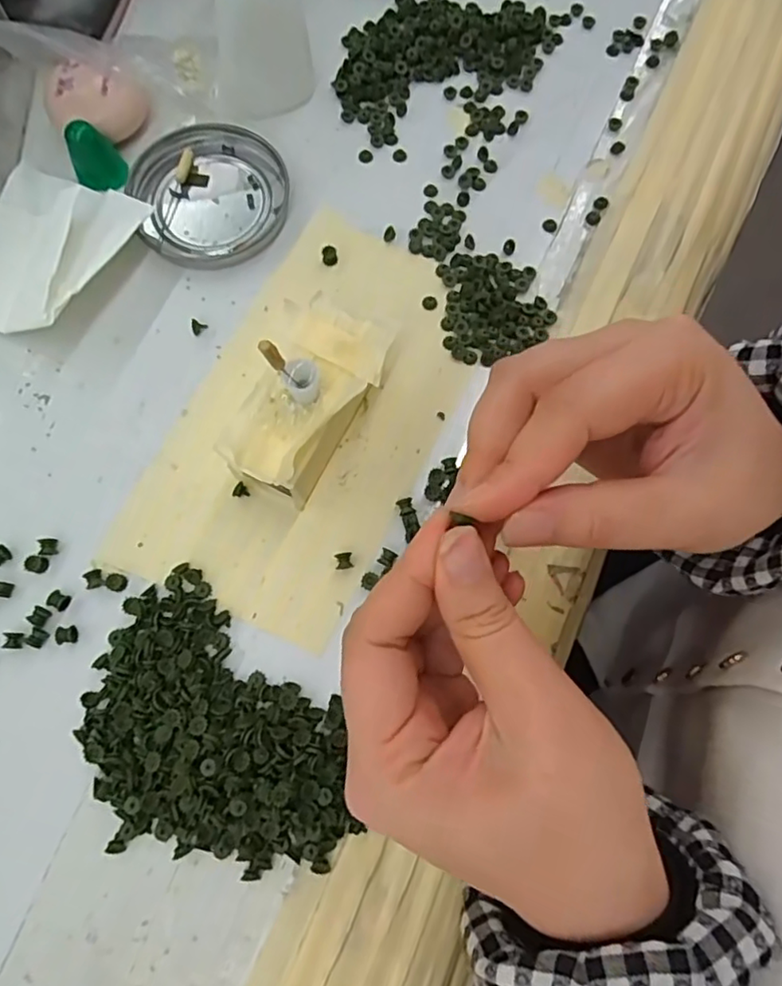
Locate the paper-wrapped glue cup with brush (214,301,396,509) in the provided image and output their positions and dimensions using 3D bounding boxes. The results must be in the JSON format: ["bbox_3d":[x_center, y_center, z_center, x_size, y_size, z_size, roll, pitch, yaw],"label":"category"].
[{"bbox_3d":[-0.035,-0.038,0.256,0.046,0.047,0.082,23,76,5],"label":"paper-wrapped glue cup with brush"}]

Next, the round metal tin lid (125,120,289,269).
[{"bbox_3d":[-0.094,-0.151,0.306,0.081,0.012,0.077,0,75,-1],"label":"round metal tin lid"}]

